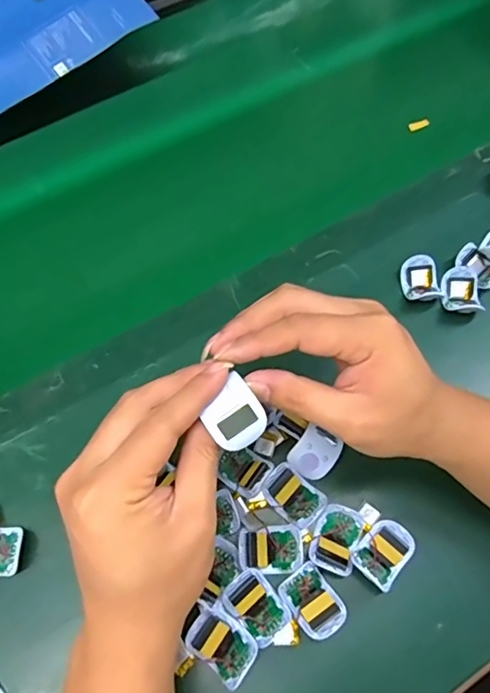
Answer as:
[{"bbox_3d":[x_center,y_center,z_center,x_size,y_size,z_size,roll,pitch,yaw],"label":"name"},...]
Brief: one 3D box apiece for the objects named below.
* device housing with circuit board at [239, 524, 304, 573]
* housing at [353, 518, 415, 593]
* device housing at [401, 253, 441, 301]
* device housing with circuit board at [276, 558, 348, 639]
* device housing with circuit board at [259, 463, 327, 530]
[{"bbox_3d":[0.017,0.135,0.335,0.041,0.007,0.028,-4,64,-1],"label":"device housing with circuit board"},{"bbox_3d":[0.094,0.137,0.336,0.029,0.017,0.042,39,71,17],"label":"housing"},{"bbox_3d":[0.153,-0.058,0.434,0.030,0.014,0.041,-9,65,-4],"label":"device housing"},{"bbox_3d":[0.044,0.164,0.324,0.030,0.012,0.041,-34,69,-15],"label":"device housing with circuit board"},{"bbox_3d":[0.034,0.104,0.352,0.031,0.006,0.043,-41,71,-17],"label":"device housing with circuit board"}]

